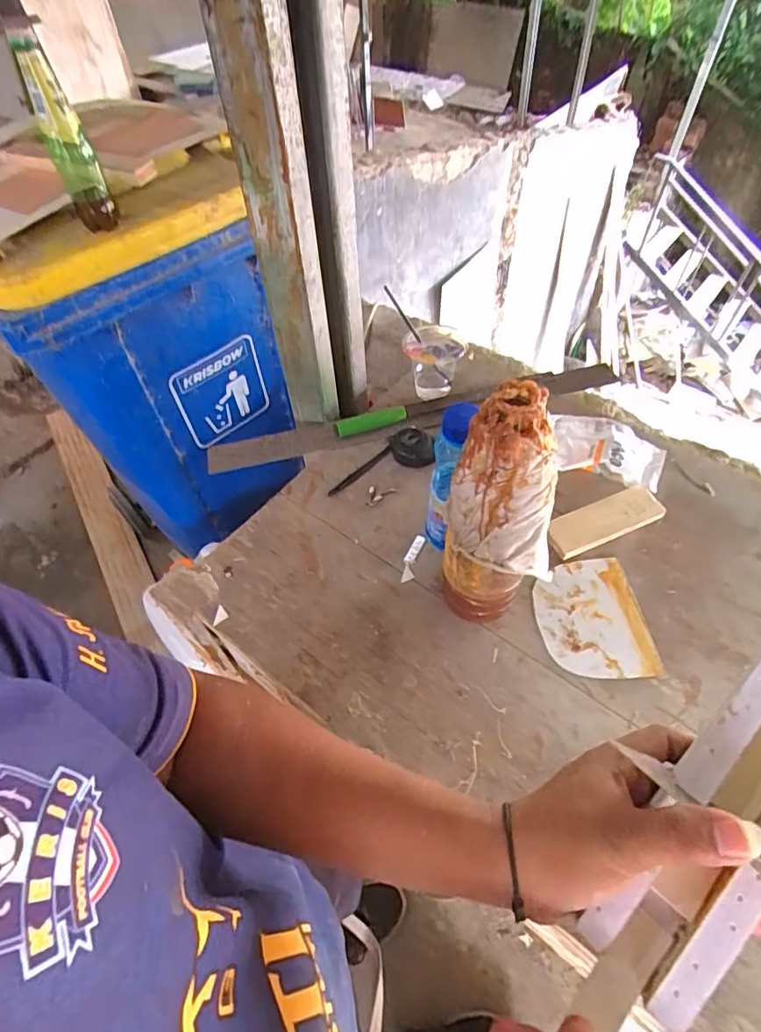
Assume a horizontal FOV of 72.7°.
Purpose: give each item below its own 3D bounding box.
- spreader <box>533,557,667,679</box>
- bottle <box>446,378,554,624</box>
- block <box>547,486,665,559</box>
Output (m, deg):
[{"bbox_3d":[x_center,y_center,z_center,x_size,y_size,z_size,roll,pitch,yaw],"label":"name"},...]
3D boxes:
[{"bbox_3d":[0.246,0.118,0.604,0.122,0.009,0.147,-8,54,-2],"label":"spreader"},{"bbox_3d":[0.114,0.024,0.484,0.077,0.310,0.080,-2,54,2],"label":"bottle"},{"bbox_3d":[0.287,0.006,0.666,0.151,0.018,0.051,-20,55,-11],"label":"block"}]

